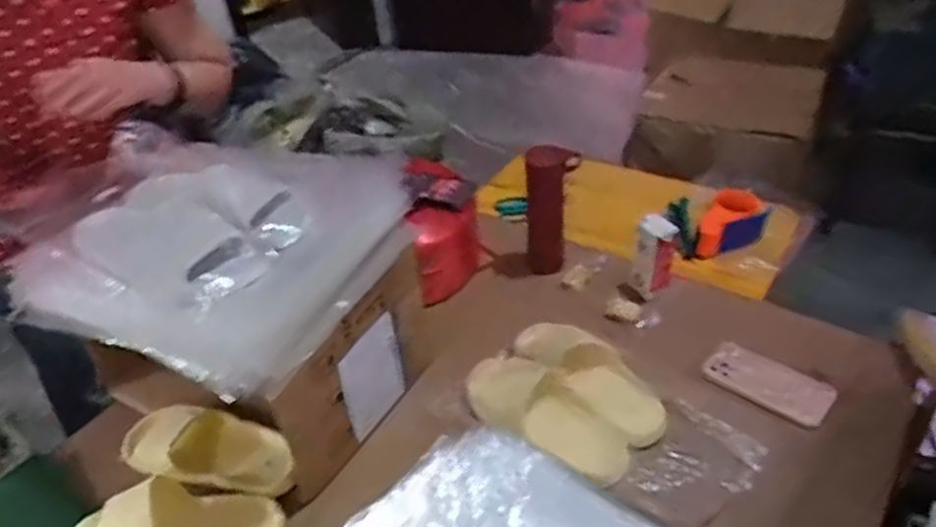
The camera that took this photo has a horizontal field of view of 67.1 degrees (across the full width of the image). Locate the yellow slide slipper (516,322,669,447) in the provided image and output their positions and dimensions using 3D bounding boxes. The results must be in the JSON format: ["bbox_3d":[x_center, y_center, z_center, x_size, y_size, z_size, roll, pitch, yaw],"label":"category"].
[{"bbox_3d":[0.163,0.148,0.989,0.090,0.058,0.260,-25,42,-24],"label":"yellow slide slipper"}]

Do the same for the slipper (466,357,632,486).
[{"bbox_3d":[0.097,0.191,0.943,0.103,0.074,0.250,-30,44,-28],"label":"slipper"}]

